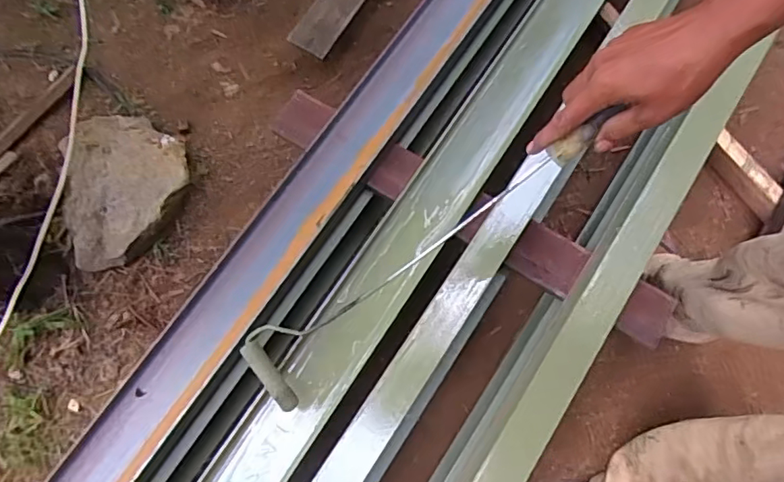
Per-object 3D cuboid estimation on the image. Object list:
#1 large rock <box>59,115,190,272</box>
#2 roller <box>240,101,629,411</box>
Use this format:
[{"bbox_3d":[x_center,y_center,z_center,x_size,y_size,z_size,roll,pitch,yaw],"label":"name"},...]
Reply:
[{"bbox_3d":[-0.537,-0.121,1.073,0.261,0.098,0.297,-30,74,-10],"label":"large rock"},{"bbox_3d":[0.016,0.035,0.599,0.516,0.032,0.100,-38,76,25],"label":"roller"}]

